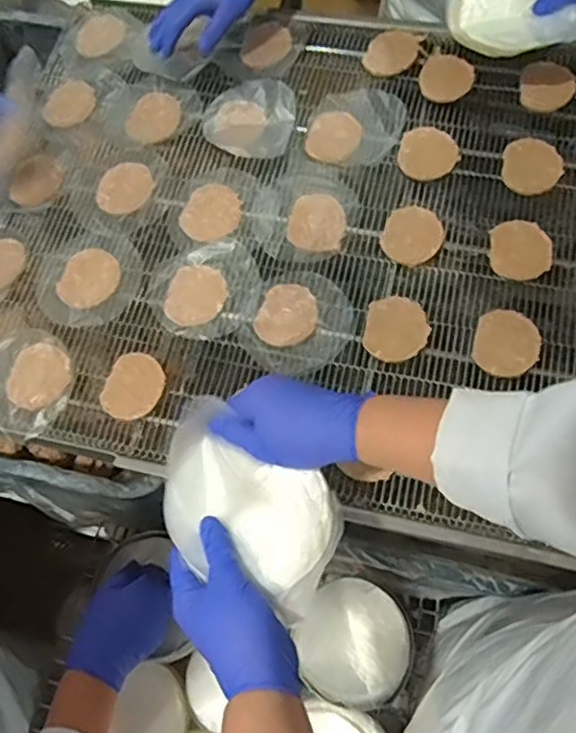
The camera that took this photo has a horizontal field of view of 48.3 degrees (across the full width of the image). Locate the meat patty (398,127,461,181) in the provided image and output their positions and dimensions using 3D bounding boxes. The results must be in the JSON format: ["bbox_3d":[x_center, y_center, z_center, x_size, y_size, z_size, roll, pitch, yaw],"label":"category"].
[{"bbox_3d":[0.160,-0.247,0.735,0.065,0.007,0.070,0,62,-1],"label":"meat patty"}]

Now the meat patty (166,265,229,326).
[{"bbox_3d":[-0.099,-0.077,0.695,0.063,0.012,0.068,0,62,-1],"label":"meat patty"}]

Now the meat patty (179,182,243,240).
[{"bbox_3d":[-0.087,-0.177,0.733,0.067,0.013,0.071,0,62,-1],"label":"meat patty"}]

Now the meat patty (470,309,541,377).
[{"bbox_3d":[0.219,-0.023,0.642,0.062,0.012,0.067,15,63,7],"label":"meat patty"}]

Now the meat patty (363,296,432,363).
[{"bbox_3d":[0.112,-0.039,0.659,0.064,0.014,0.067,0,62,-1],"label":"meat patty"}]

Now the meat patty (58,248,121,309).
[{"bbox_3d":[-0.218,-0.099,0.711,0.061,0.012,0.071,19,64,9],"label":"meat patty"}]

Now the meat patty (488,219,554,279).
[{"bbox_3d":[0.248,-0.124,0.681,0.064,0.015,0.066,0,62,-1],"label":"meat patty"}]

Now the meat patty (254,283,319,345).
[{"bbox_3d":[0.000,-0.055,0.676,0.060,0.009,0.069,19,64,9],"label":"meat patty"}]

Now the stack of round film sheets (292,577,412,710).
[{"bbox_3d":[0.075,0.310,0.729,0.123,0.032,0.131,-15,63,-8],"label":"stack of round film sheets"}]

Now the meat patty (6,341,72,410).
[{"bbox_3d":[-0.261,0.010,0.671,0.068,0.008,0.068,0,62,-1],"label":"meat patty"}]

